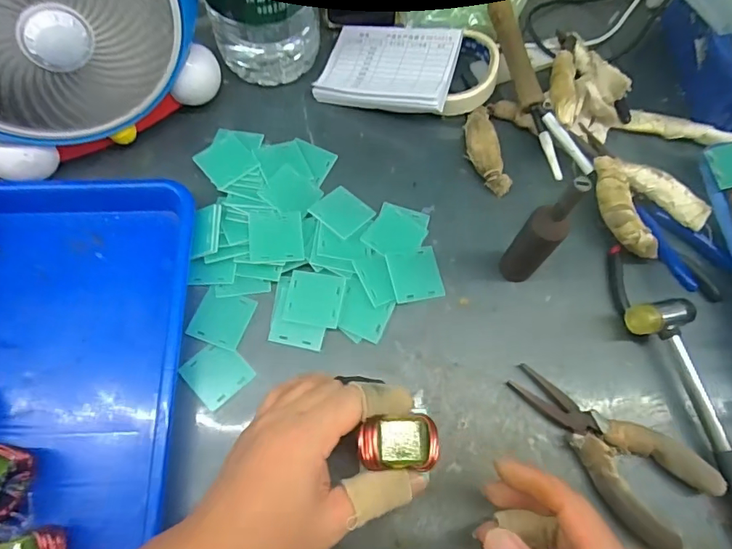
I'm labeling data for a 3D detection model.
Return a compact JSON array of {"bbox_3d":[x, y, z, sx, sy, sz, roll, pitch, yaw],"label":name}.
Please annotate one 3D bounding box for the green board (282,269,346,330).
[{"bbox_3d":[-0.044,0.021,0.415,0.047,0.006,0.045,9,69,2],"label":"green board"}]

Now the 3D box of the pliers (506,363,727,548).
[{"bbox_3d":[0.184,0.130,0.375,0.153,0.029,0.073,43,74,13],"label":"pliers"}]

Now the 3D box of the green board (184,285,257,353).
[{"bbox_3d":[-0.122,0.036,0.412,0.045,0.004,0.045,18,70,5],"label":"green board"}]

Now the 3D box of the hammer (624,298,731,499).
[{"bbox_3d":[0.262,0.139,0.367,0.056,0.038,0.245,-9,70,-5],"label":"hammer"}]

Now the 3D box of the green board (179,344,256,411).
[{"bbox_3d":[-0.121,0.079,0.397,0.043,0.004,0.046,-42,76,-15],"label":"green board"}]

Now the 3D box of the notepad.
[{"bbox_3d":[0.023,-0.212,0.492,0.132,0.012,0.103,11,70,18],"label":"notepad"}]

